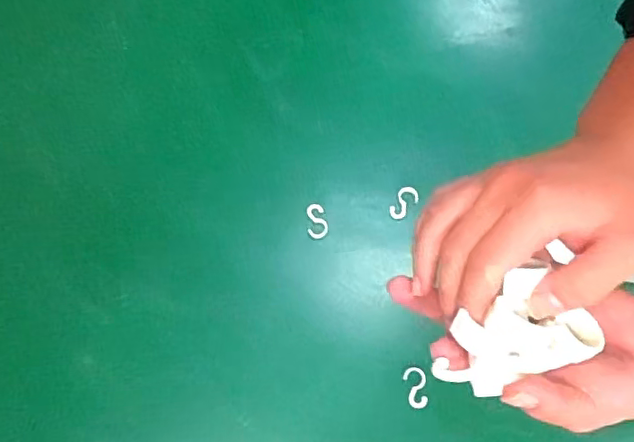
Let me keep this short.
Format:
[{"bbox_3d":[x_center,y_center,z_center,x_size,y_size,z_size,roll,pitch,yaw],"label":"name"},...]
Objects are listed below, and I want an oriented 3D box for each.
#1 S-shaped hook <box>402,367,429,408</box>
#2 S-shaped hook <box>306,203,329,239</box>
[{"bbox_3d":[0.150,0.255,0.885,0.034,0.010,0.060,-4,72,0],"label":"S-shaped hook"},{"bbox_3d":[0.000,0.000,0.975,0.034,0.010,0.059,-6,72,0],"label":"S-shaped hook"}]

